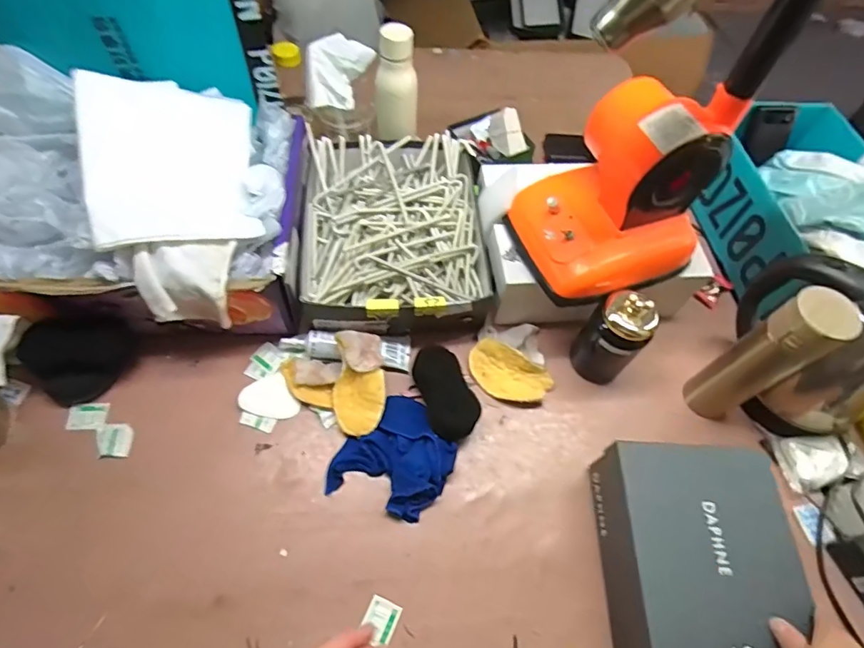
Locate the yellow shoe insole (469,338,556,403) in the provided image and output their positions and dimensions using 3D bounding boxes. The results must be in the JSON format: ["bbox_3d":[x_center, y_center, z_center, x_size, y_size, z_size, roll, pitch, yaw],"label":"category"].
[{"bbox_3d":[0.105,0.072,0.702,0.121,0.034,0.066,29,61,14],"label":"yellow shoe insole"}]

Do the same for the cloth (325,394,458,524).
[{"bbox_3d":[-0.046,0.170,0.629,0.134,0.040,0.154,35,63,17],"label":"cloth"}]

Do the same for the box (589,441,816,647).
[{"bbox_3d":[0.283,0.287,0.526,0.166,0.099,0.288,2,58,-2],"label":"box"}]

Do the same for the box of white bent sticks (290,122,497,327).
[{"bbox_3d":[-0.059,-0.144,0.766,0.269,0.085,0.329,-1,60,-5],"label":"box of white bent sticks"}]

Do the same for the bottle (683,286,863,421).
[{"bbox_3d":[0.401,0.048,0.614,0.060,0.237,0.071,-31,65,-20],"label":"bottle"}]

